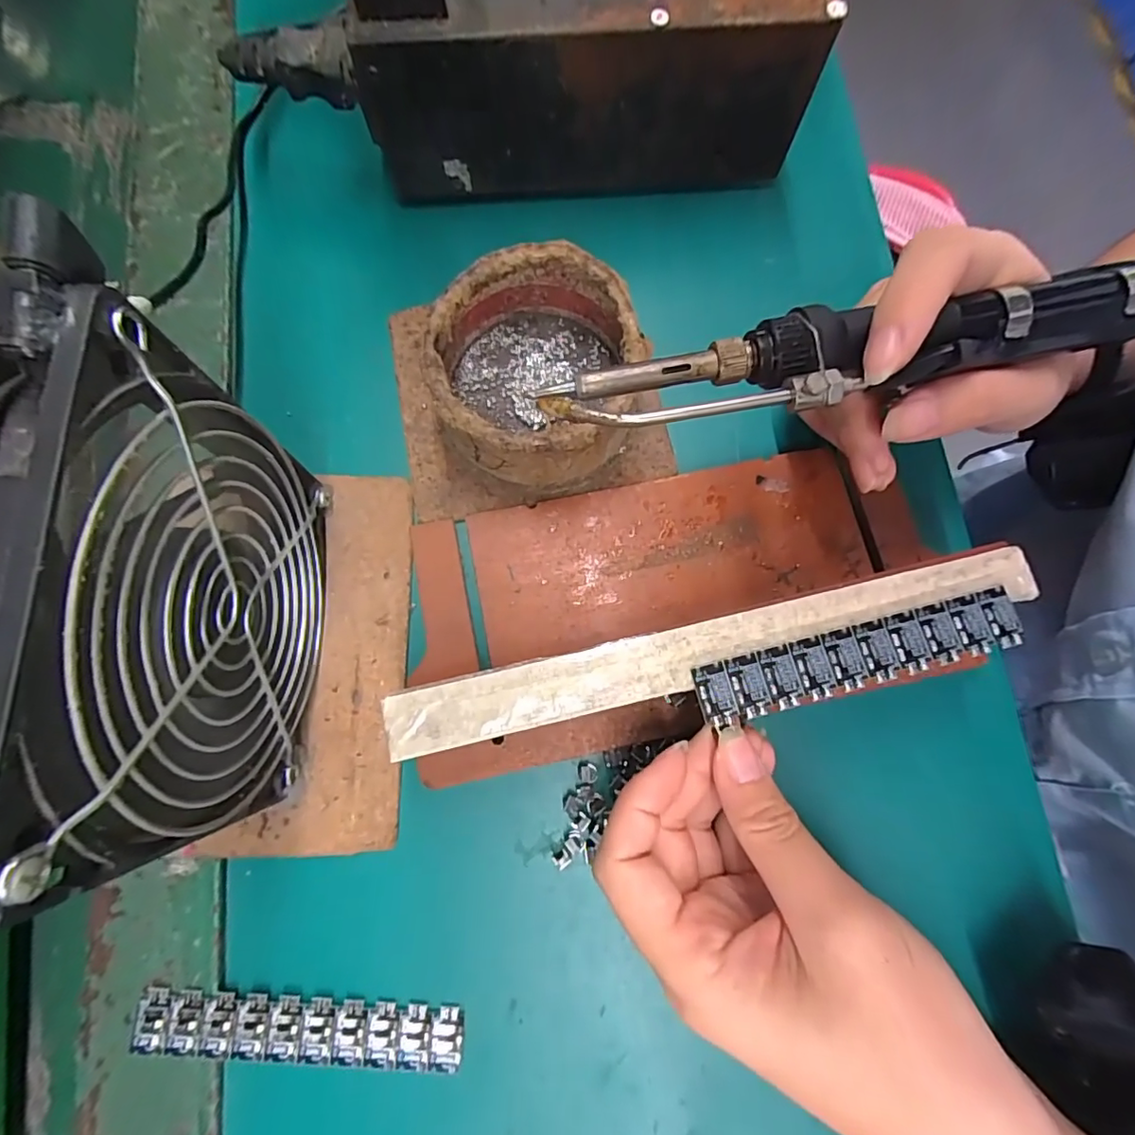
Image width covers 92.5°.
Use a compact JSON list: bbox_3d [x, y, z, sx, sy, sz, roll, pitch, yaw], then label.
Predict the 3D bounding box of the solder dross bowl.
[{"bbox_3d":[-0.011,-0.073,0.214,0.077,0.038,0.091,-8,79,-2],"label":"solder dross bowl"}]

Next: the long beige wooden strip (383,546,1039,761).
[{"bbox_3d":[0.049,0.026,0.178,0.215,0.006,0.020,-12,79,-5],"label":"long beige wooden strip"}]

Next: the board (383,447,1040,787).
[{"bbox_3d":[0.043,0.006,0.199,0.206,0.042,0.098,-11,79,-3],"label":"board"}]

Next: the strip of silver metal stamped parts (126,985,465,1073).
[{"bbox_3d":[-0.091,0.158,0.185,0.108,0.005,0.020,5,78,0],"label":"strip of silver metal stamped parts"}]

